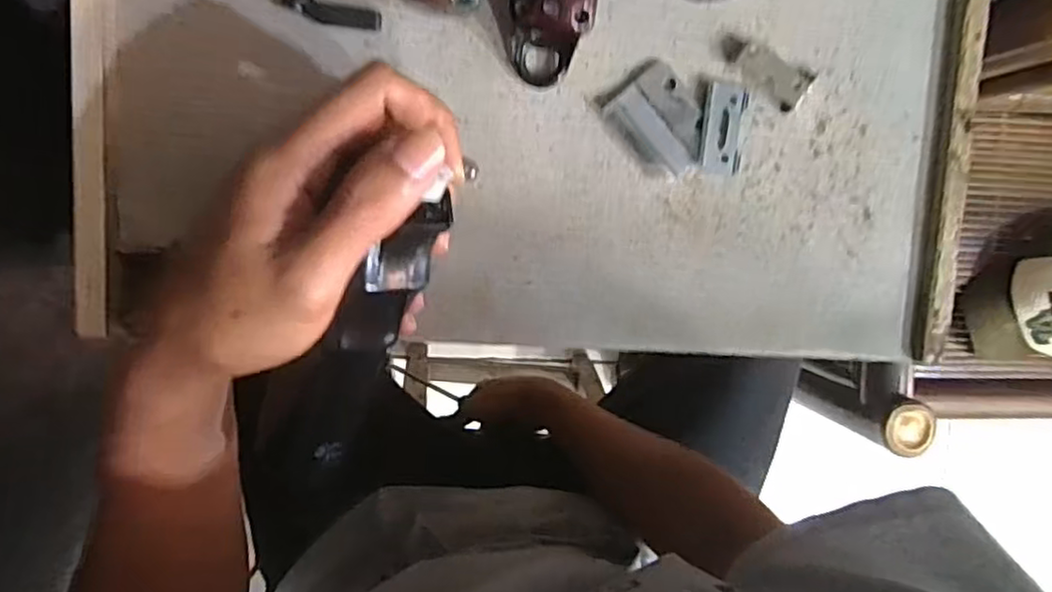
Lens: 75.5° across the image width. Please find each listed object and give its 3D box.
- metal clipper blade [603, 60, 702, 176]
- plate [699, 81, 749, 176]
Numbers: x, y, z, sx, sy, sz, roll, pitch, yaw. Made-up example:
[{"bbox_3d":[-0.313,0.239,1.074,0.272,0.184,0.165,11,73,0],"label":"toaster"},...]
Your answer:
[{"bbox_3d":[0.063,-0.080,0.312,0.035,0.004,0.046,-40,99,3],"label":"metal clipper blade"},{"bbox_3d":[0.091,-0.077,0.313,0.020,0.005,0.040,6,98,-5],"label":"plate"}]

